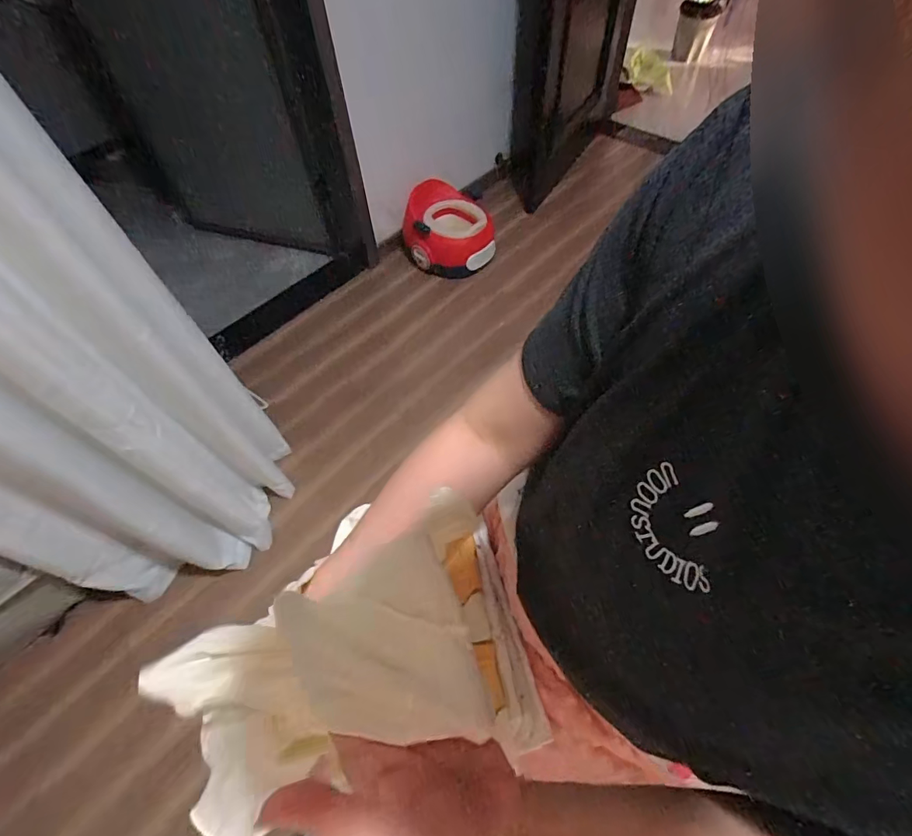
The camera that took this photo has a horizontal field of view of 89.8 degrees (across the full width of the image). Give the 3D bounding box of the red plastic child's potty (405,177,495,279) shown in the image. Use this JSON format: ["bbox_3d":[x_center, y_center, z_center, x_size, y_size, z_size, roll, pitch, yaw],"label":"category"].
[{"bbox_3d":[-0.026,-0.705,1.673,0.310,0.297,0.276,-4,55,0],"label":"red plastic child's potty"}]

